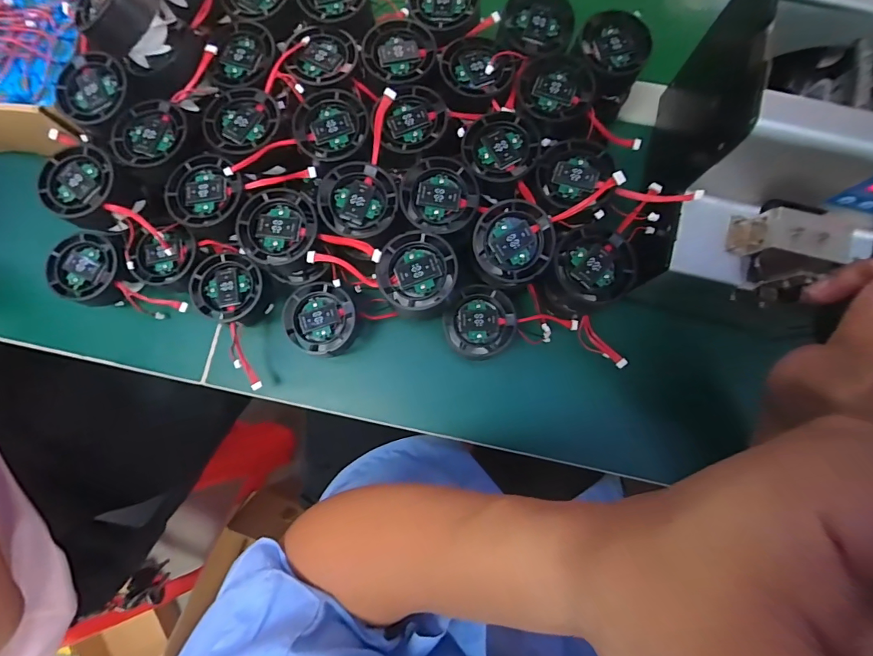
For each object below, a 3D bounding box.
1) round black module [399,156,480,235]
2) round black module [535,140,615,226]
[{"bbox_3d":[0.001,-0.090,0.290,0.051,0.011,0.049,0,79,0],"label":"round black module"},{"bbox_3d":[0.094,-0.100,0.292,0.048,0.020,0.054,-9,79,8],"label":"round black module"}]

